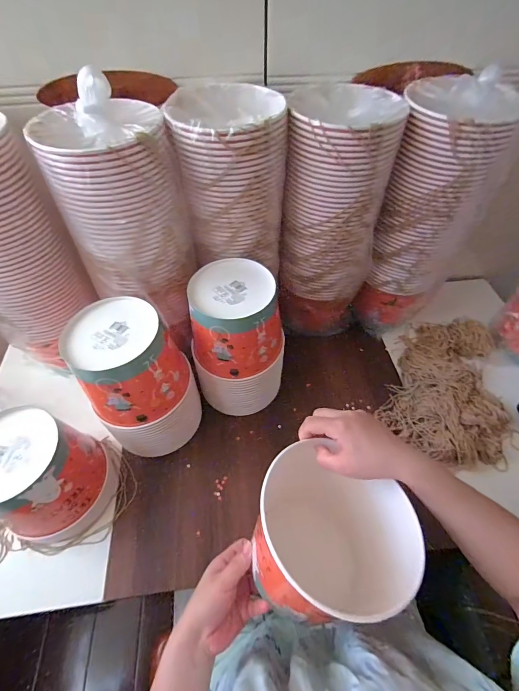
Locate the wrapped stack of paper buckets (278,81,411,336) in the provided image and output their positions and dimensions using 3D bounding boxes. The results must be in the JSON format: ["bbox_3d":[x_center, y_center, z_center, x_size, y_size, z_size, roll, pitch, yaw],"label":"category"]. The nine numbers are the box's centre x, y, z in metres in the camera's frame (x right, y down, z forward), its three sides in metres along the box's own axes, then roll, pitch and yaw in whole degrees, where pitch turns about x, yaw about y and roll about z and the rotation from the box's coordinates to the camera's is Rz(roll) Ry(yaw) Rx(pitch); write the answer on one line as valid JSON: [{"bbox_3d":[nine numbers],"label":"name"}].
[{"bbox_3d":[0.130,-0.212,0.609,0.163,0.391,0.172,11,55,8],"label":"wrapped stack of paper buckets"}]

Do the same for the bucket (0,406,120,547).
[{"bbox_3d":[-0.321,0.196,0.504,0.146,0.168,0.146,0,55,0],"label":"bucket"}]

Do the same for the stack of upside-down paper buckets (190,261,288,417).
[{"bbox_3d":[-0.033,0.001,0.589,0.152,0.256,0.152,3,55,2],"label":"stack of upside-down paper buckets"}]

